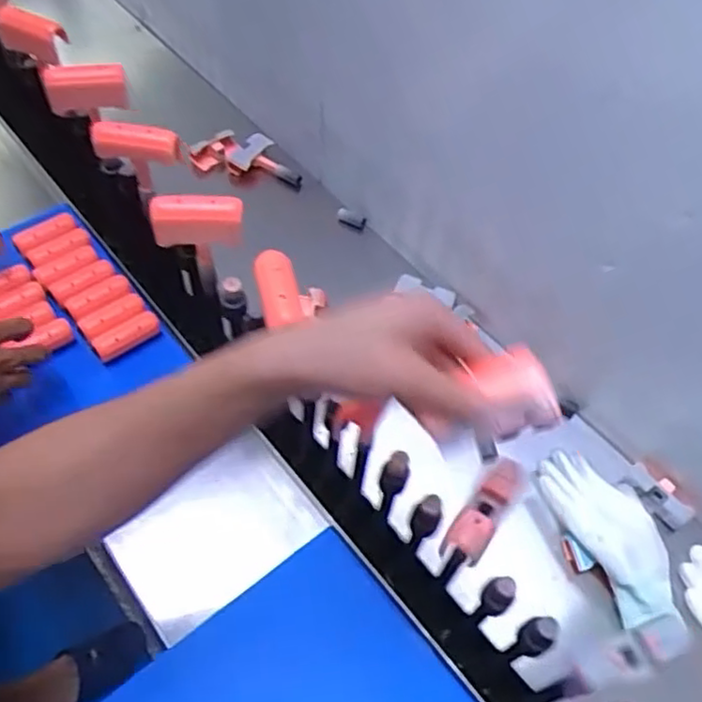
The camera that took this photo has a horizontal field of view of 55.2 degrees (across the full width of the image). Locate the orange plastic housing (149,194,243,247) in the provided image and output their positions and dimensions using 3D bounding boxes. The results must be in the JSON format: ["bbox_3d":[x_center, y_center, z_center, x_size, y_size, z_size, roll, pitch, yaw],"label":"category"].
[{"bbox_3d":[-0.131,-0.110,0.572,0.075,0.040,0.022,-3,56,-6],"label":"orange plastic housing"}]

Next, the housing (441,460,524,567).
[{"bbox_3d":[0.088,0.107,0.440,0.024,0.019,0.075,33,60,18],"label":"housing"}]

